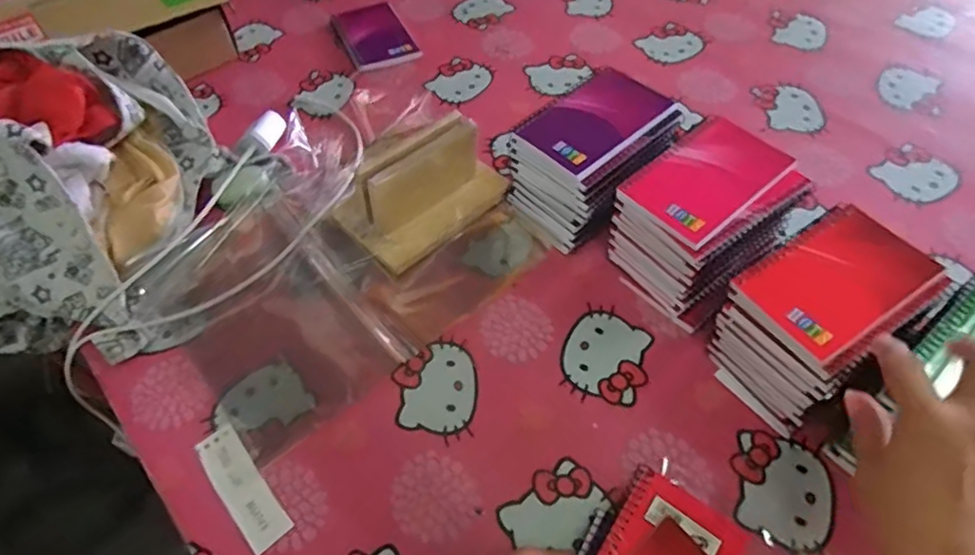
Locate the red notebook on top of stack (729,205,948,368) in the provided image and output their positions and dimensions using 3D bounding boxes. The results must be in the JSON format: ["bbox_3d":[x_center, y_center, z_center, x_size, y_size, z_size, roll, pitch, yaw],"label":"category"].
[{"bbox_3d":[0.255,0.000,0.440,0.133,0.013,0.082,-30,59,-17],"label":"red notebook on top of stack"}]

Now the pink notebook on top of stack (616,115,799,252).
[{"bbox_3d":[0.180,-0.082,0.497,0.125,0.014,0.082,-36,61,-21],"label":"pink notebook on top of stack"}]

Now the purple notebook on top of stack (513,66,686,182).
[{"bbox_3d":[0.098,-0.142,0.543,0.088,0.017,0.135,37,64,25],"label":"purple notebook on top of stack"}]

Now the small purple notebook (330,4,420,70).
[{"bbox_3d":[-0.150,-0.322,0.809,0.085,0.009,0.138,-22,57,-13],"label":"small purple notebook"}]

